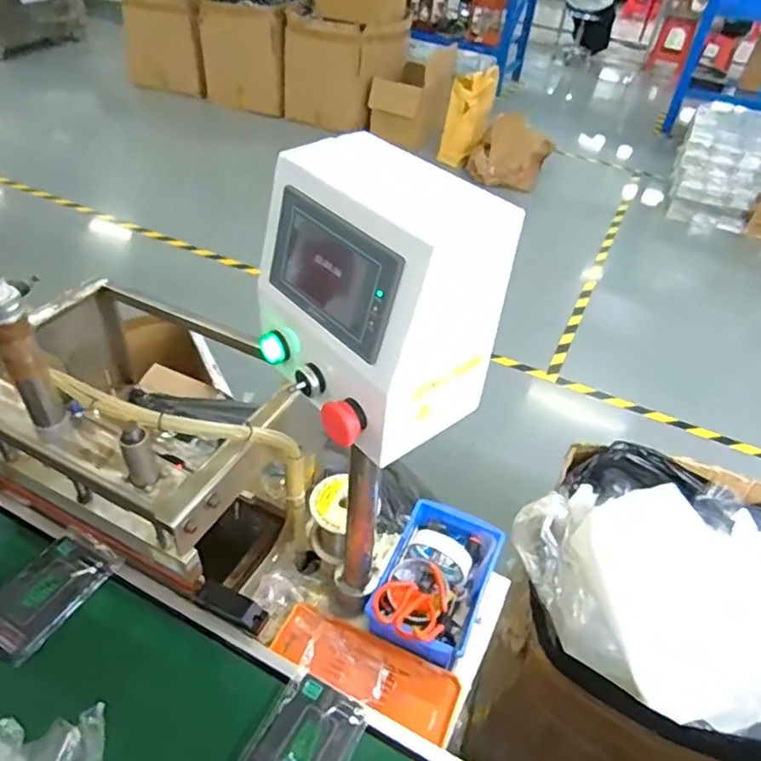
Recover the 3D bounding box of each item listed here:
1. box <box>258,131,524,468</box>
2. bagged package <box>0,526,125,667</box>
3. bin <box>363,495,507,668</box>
[{"bbox_3d":[-0.010,-0.073,0.508,0.146,0.192,0.183,-25,50,-28],"label":"box"},{"bbox_3d":[-0.404,0.256,0.726,0.099,0.026,0.160,21,45,17],"label":"bagged package"},{"bbox_3d":[0.077,0.272,0.819,0.137,0.067,0.217,20,44,16],"label":"bin"}]

